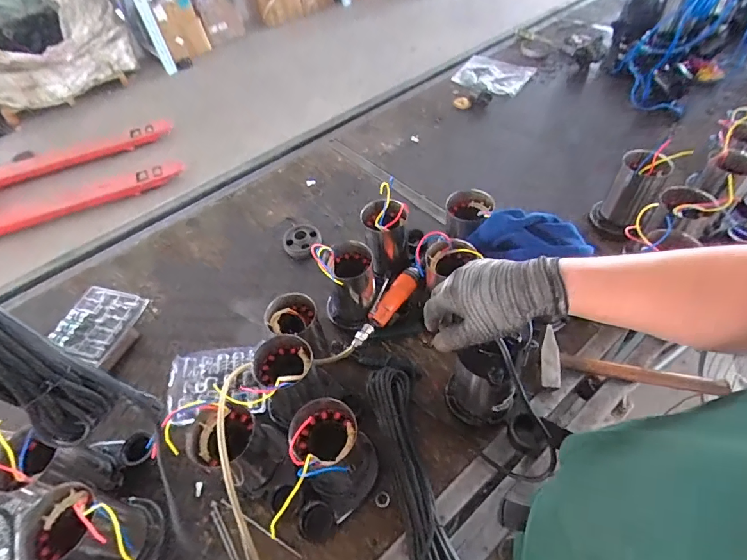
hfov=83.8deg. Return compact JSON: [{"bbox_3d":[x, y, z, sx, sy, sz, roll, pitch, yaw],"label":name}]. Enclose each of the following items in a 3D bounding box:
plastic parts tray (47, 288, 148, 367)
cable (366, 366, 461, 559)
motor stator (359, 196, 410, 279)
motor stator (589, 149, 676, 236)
[{"bbox_3d":[-0.594,0.091,0.902,0.157,0.024,0.170,9,53,13],"label":"plastic parts tray"},{"bbox_3d":[0.059,0.301,0.655,0.080,0.045,0.360,-13,51,-5],"label":"cable"},{"bbox_3d":[0.027,-0.089,0.877,0.096,0.132,0.097,-2,51,4],"label":"motor stator"},{"bbox_3d":[0.553,-0.182,0.914,0.103,0.191,0.089,28,59,25],"label":"motor stator"}]

